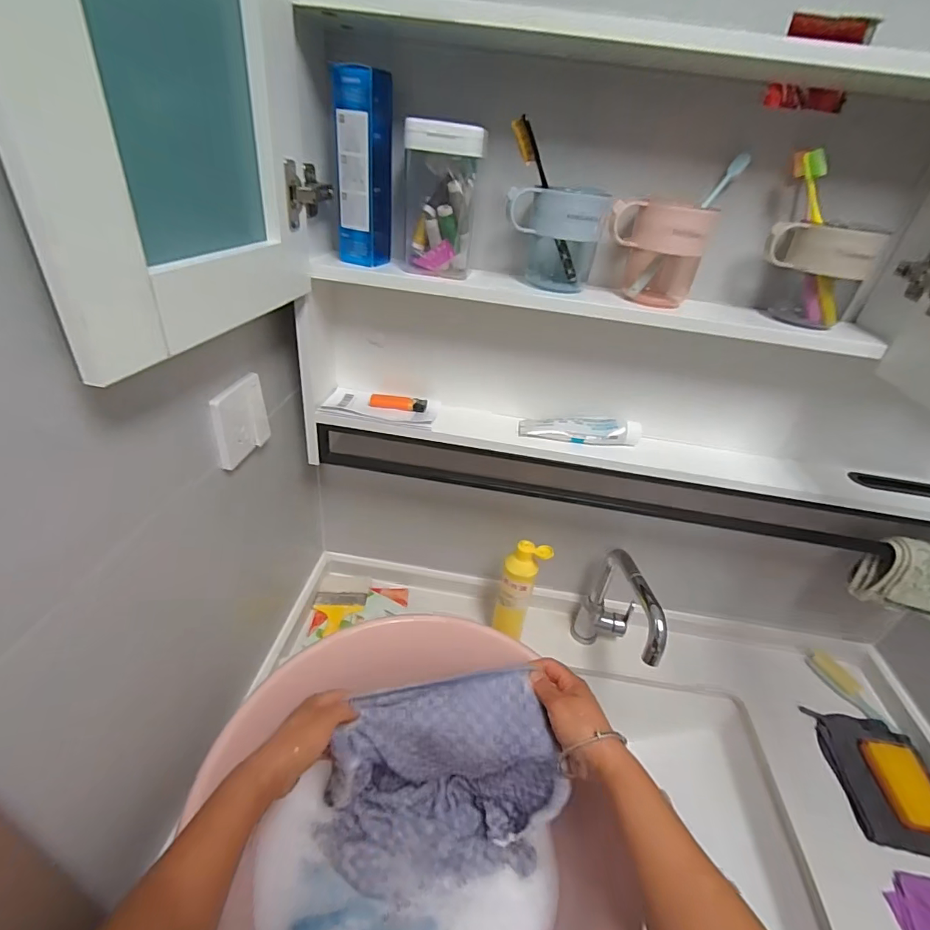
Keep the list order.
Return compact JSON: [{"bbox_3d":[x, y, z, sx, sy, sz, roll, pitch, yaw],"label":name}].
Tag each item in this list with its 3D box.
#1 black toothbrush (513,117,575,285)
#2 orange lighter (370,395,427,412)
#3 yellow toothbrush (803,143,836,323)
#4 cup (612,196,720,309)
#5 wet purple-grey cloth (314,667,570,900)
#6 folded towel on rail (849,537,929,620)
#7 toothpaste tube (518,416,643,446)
[{"bbox_3d":[0.093,-0.284,0.517,0.022,0.185,0.014,-40,46,-3],"label":"black toothbrush"},{"bbox_3d":[-0.096,-0.089,0.668,0.080,0.013,0.023,5,34,-2],"label":"orange lighter"},{"bbox_3d":[0.389,-0.241,0.506,0.017,0.183,0.016,-12,24,30],"label":"yellow toothbrush"},{"bbox_3d":[0.216,-0.239,0.526,0.109,0.107,0.067,12,34,8],"label":"cup"},{"bbox_3d":[-0.029,0.346,0.507,0.228,0.192,0.126,-1,34,-12],"label":"wet purple-grey cloth"},{"bbox_3d":[0.639,0.163,0.644,0.133,0.100,0.063,12,34,8],"label":"folded towel on rail"},{"bbox_3d":[0.161,-0.054,0.649,0.165,0.031,0.043,7,34,1],"label":"toothpaste tube"}]

